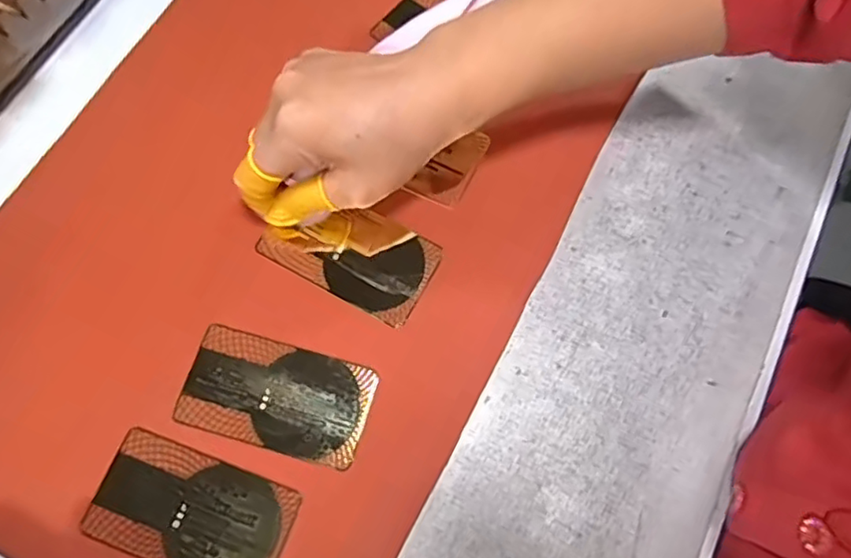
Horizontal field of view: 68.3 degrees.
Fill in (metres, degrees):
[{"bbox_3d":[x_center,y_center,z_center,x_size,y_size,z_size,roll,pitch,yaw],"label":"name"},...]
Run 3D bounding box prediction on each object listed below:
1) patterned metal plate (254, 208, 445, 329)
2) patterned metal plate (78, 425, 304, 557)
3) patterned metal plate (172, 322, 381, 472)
[{"bbox_3d":[-0.037,-0.015,0.317,0.083,0.004,0.048,29,73,8],"label":"patterned metal plate"},{"bbox_3d":[-0.103,0.102,0.276,0.085,0.004,0.048,21,72,5],"label":"patterned metal plate"},{"bbox_3d":[-0.069,0.054,0.293,0.086,0.004,0.048,17,72,4],"label":"patterned metal plate"}]

